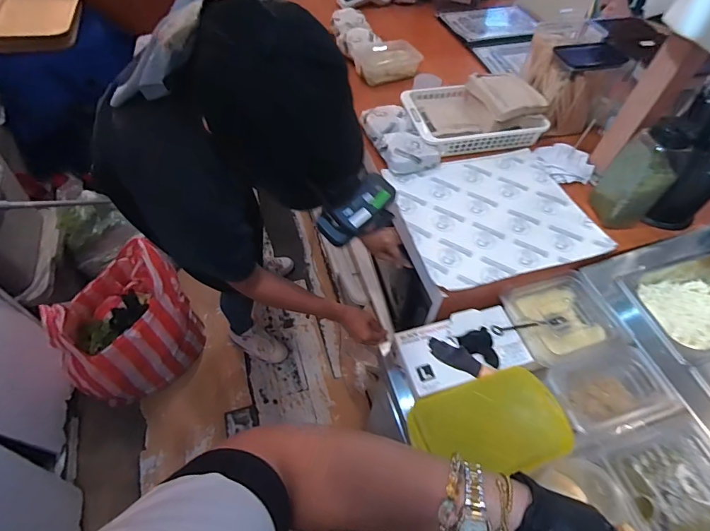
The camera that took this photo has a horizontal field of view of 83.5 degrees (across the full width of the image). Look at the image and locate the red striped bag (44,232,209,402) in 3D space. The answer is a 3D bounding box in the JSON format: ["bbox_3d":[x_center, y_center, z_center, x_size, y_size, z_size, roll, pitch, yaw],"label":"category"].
[{"bbox_3d":[-0.751,0.204,1.323,0.329,0.457,0.425,24,57,14],"label":"red striped bag"}]

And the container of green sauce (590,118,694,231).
[{"bbox_3d":[0.519,-0.161,0.728,0.076,0.178,0.075,-7,55,-8],"label":"container of green sauce"}]

